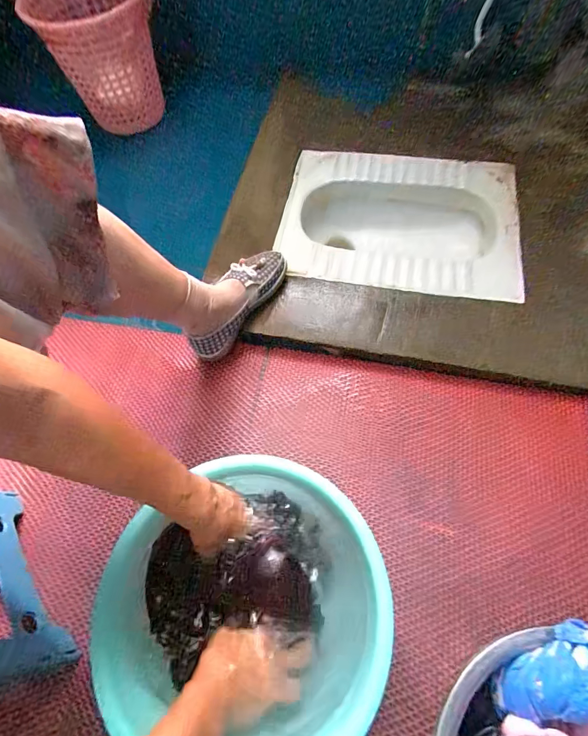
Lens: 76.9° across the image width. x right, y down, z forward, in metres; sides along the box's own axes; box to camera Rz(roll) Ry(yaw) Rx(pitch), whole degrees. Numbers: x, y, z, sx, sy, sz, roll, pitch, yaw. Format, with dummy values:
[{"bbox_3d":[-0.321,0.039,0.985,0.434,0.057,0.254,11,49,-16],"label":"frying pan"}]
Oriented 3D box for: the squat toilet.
[{"bbox_3d":[0.221,-0.305,0.837,0.484,0.130,0.384,9,65,6],"label":"squat toilet"}]

